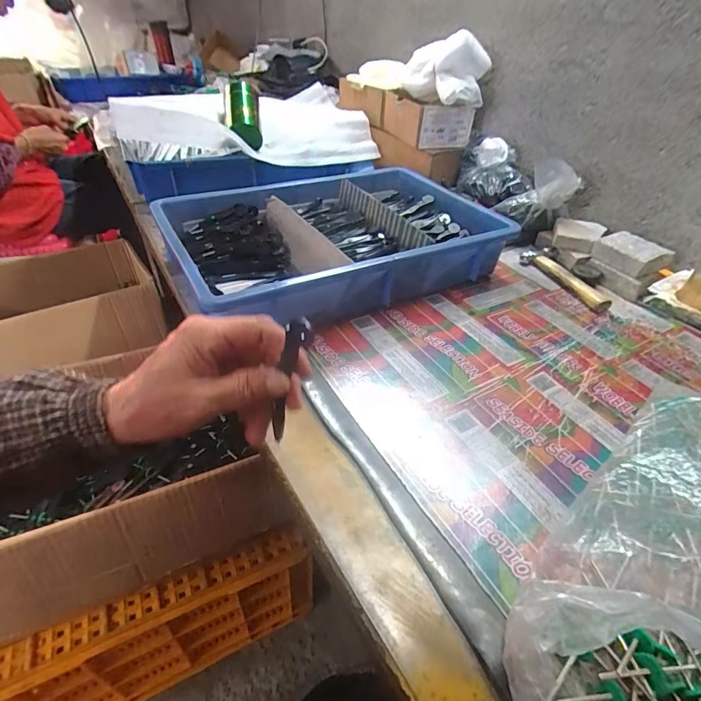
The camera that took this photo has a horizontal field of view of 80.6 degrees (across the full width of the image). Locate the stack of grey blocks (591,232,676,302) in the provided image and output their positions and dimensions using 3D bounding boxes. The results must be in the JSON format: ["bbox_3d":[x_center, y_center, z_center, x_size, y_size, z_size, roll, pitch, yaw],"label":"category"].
[{"bbox_3d":[0.391,-0.123,0.589,0.079,0.056,0.087,-25,49,-31],"label":"stack of grey blocks"}]

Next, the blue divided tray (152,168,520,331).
[{"bbox_3d":[-0.026,-0.162,0.579,0.396,0.076,0.295,-17,45,-24],"label":"blue divided tray"}]

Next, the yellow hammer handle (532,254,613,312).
[{"bbox_3d":[0.311,-0.098,0.586,0.024,0.018,0.128,-11,43,-18],"label":"yellow hammer handle"}]

